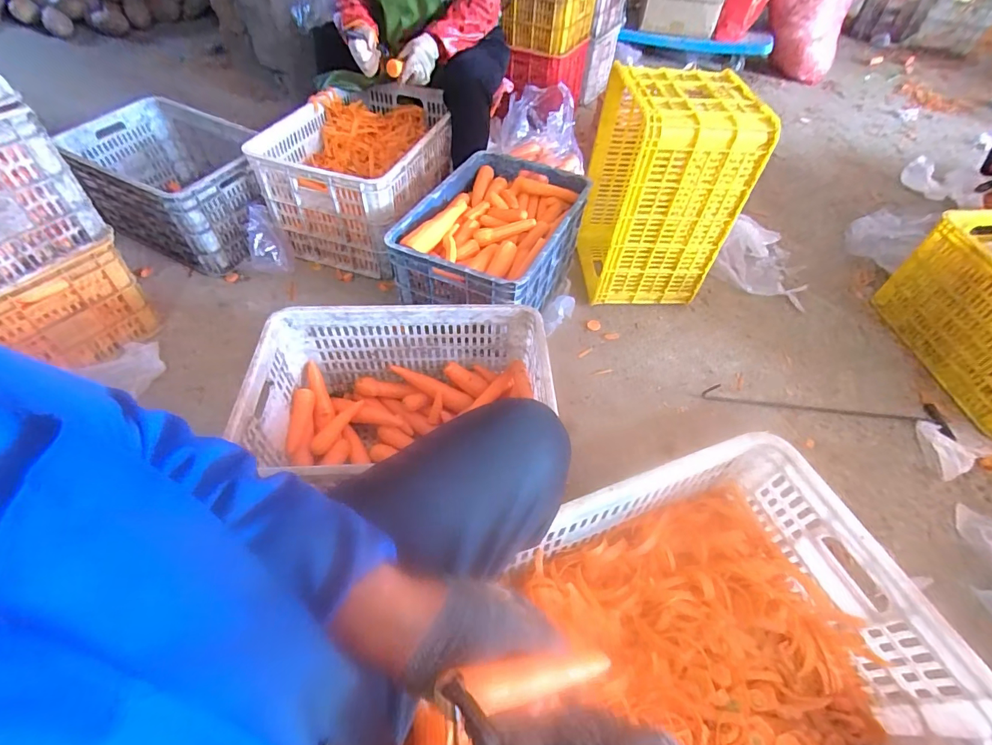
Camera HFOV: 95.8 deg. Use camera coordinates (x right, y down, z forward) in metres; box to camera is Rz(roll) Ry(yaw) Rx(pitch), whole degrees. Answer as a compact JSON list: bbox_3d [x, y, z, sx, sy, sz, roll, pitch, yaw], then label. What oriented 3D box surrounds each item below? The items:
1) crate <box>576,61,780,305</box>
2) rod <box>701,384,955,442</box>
[{"bbox_3d":[0.437,-0.494,1.237,0.306,0.518,0.381,0,51,-4],"label":"crate"},{"bbox_3d":[0.826,0.099,1.108,0.611,0.026,0.112,4,52,-3],"label":"rod"}]

